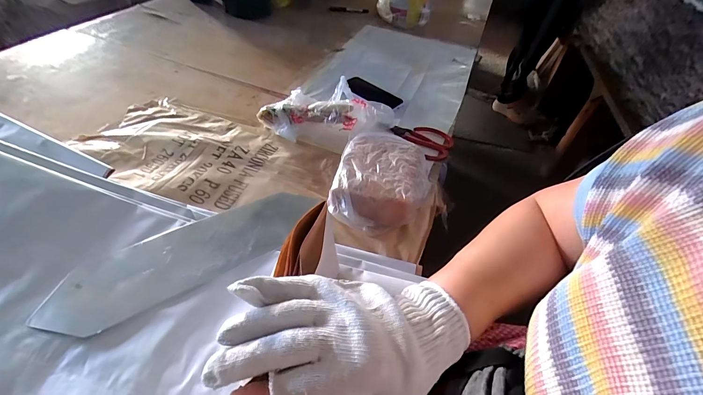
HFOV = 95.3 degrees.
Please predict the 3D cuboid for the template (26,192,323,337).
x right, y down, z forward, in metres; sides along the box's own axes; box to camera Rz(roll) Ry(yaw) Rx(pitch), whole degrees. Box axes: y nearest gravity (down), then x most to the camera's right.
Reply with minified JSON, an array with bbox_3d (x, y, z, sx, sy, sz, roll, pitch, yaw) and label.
[{"bbox_3d":[-0.190,0.066,0.411,0.118,0.006,0.317,36,50,28],"label":"template"}]

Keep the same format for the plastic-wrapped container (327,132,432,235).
[{"bbox_3d":[0.049,-0.031,0.512,0.138,0.060,0.179,16,46,5],"label":"plastic-wrapped container"}]

